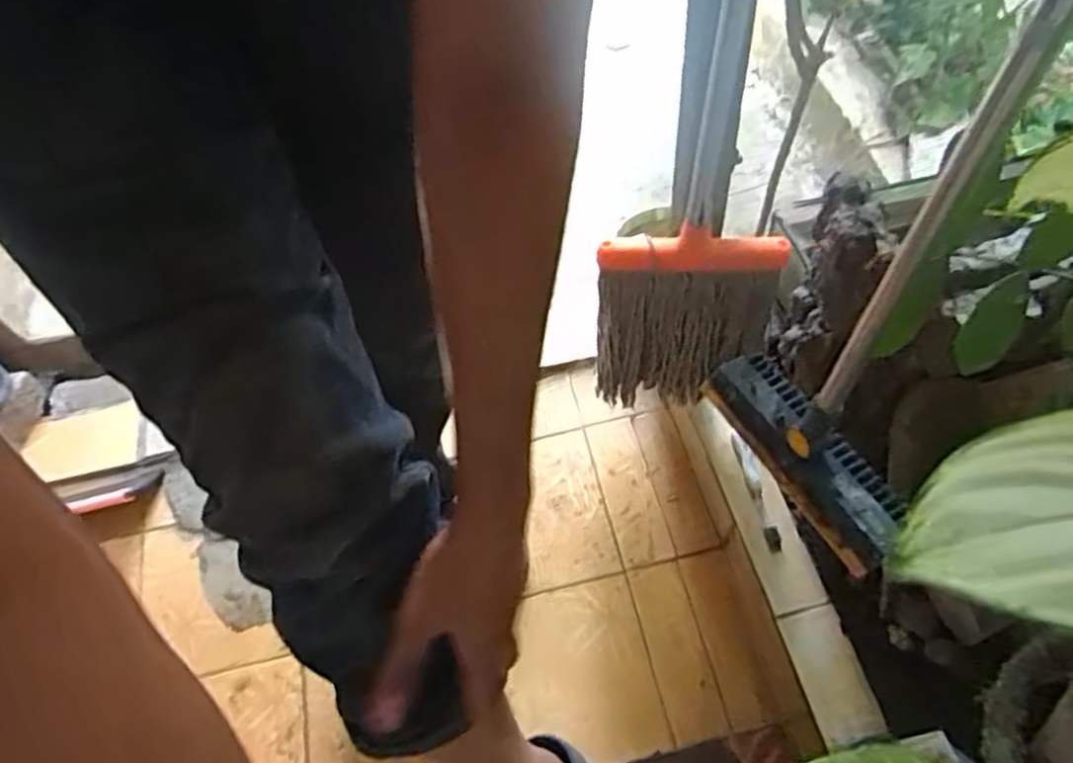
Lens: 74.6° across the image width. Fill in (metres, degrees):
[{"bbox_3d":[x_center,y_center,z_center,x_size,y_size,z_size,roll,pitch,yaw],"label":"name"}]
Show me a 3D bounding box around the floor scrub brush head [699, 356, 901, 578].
[{"bbox_3d":[0.241,0.061,0.633,0.069,0.045,0.218,-25,59,-11],"label":"floor scrub brush head"}]

